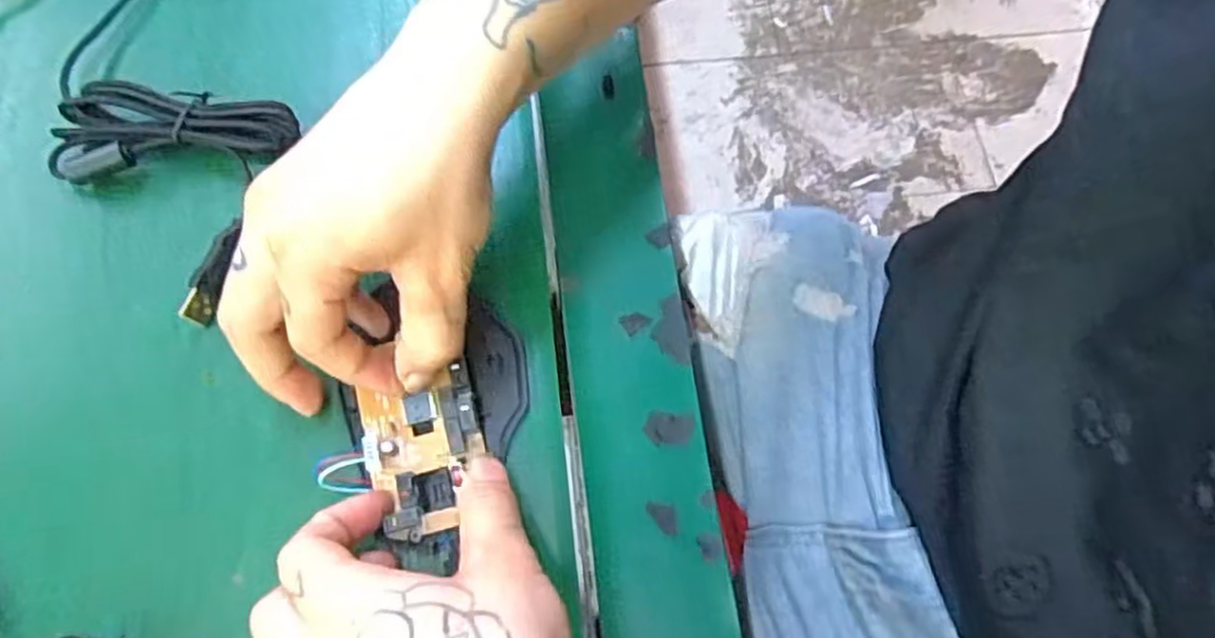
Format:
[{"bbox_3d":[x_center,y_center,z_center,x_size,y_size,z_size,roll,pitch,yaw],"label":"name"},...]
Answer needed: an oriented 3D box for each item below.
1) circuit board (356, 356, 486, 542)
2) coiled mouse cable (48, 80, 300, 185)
[{"bbox_3d":[-0.070,0.051,0.289,0.044,0.011,0.057,-14,69,-5],"label":"circuit board"},{"bbox_3d":[-0.197,-0.088,0.344,0.106,0.021,0.041,-10,70,-6],"label":"coiled mouse cable"}]

